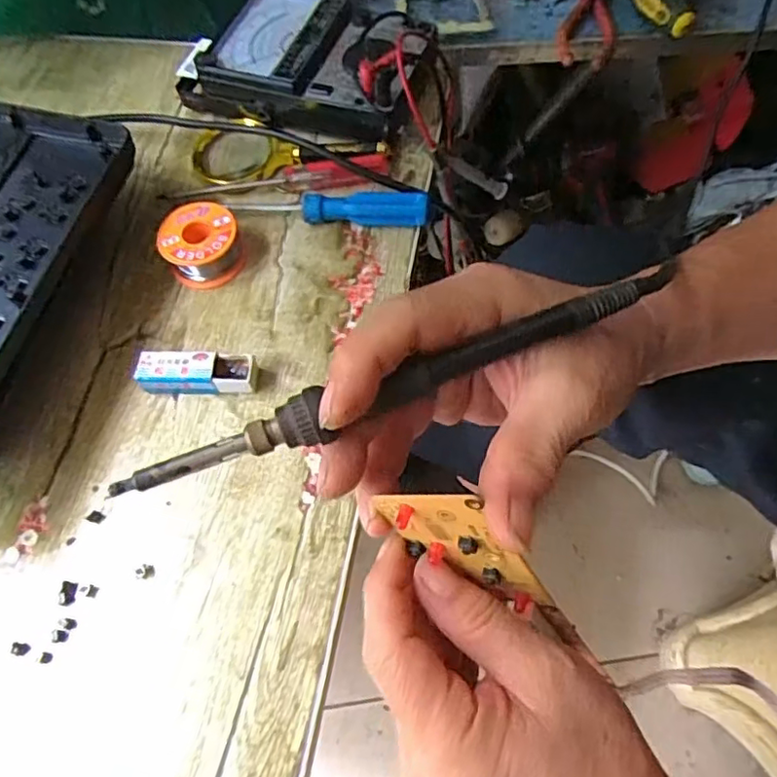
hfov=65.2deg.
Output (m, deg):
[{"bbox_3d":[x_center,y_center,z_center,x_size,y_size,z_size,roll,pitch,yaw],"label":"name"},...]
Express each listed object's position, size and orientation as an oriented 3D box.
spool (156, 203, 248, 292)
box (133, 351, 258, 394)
[{"bbox_3d":[-0.130,-0.100,0.423,0.053,0.028,0.054,-1,63,1],"label":"spool"},{"bbox_3d":[-0.119,-0.010,0.382,0.073,0.018,0.022,1,63,2],"label":"box"}]

